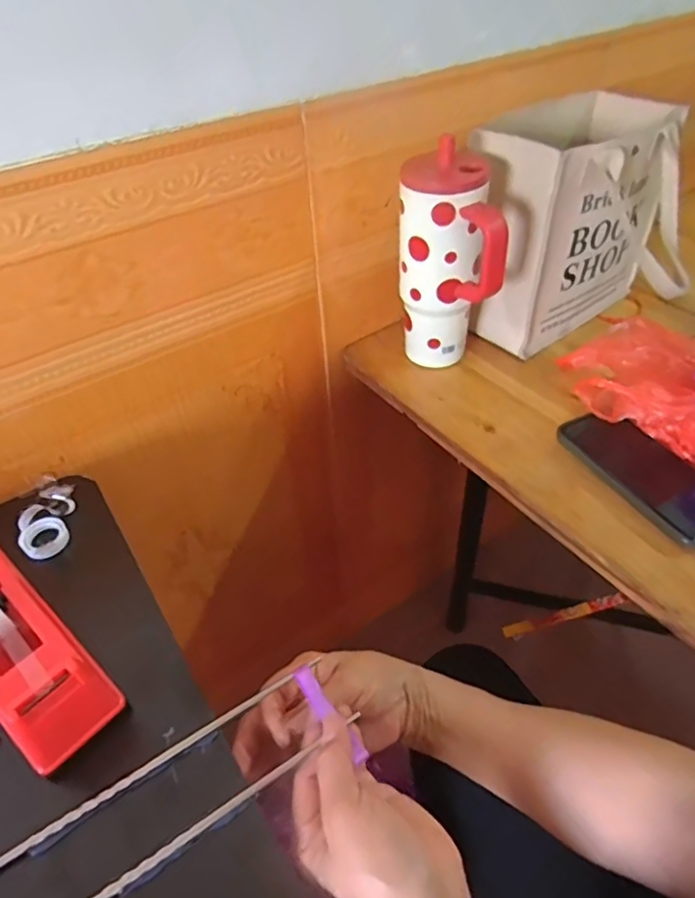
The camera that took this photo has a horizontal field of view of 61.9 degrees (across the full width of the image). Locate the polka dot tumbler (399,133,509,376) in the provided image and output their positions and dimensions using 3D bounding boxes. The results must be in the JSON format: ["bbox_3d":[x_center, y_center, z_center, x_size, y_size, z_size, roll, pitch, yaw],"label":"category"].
[{"bbox_3d":[0.102,-0.168,0.596,0.079,0.224,0.102,-17,46,-14],"label":"polka dot tumbler"}]

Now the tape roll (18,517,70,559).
[{"bbox_3d":[-0.256,0.075,0.490,0.036,0.014,0.032,-32,51,-26],"label":"tape roll"}]

